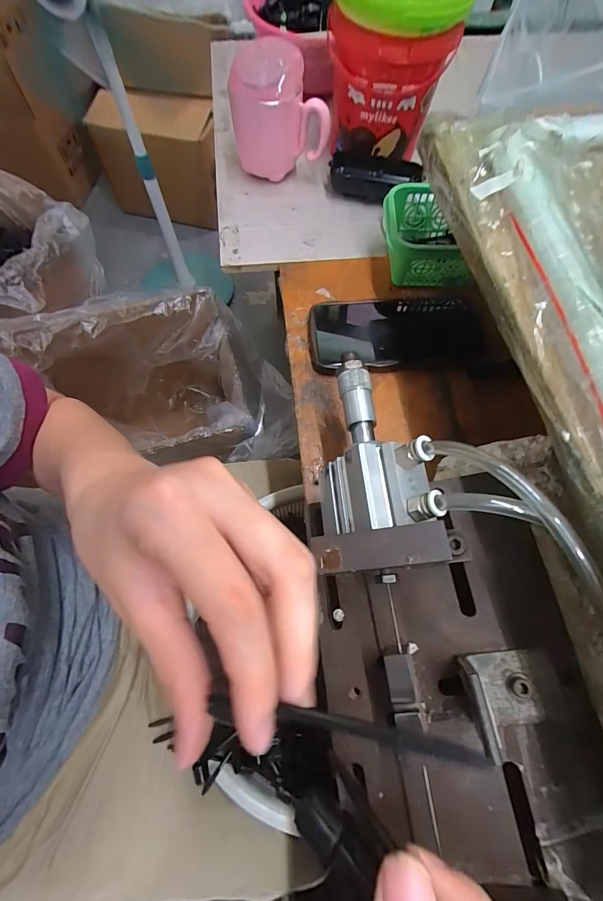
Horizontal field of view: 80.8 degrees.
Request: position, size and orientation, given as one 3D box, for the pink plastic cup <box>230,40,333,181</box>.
[{"bbox_3d":[-0.024,-0.377,0.401,0.108,0.103,0.077,-5,69,-3],"label":"pink plastic cup"}]

